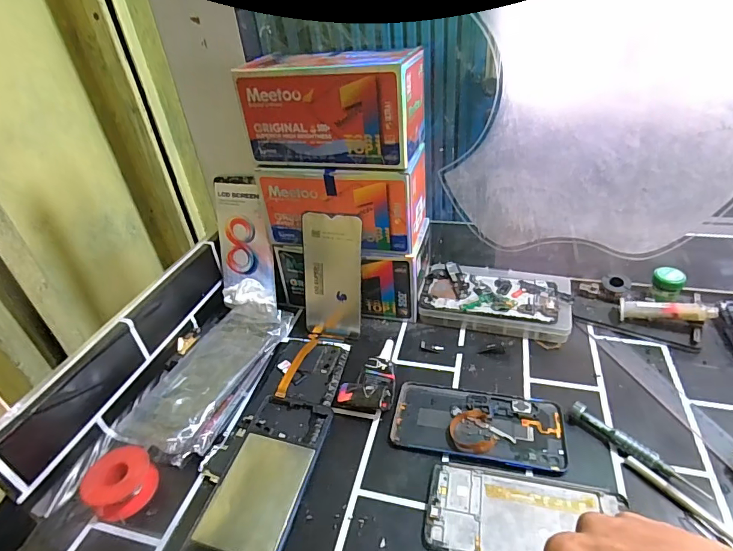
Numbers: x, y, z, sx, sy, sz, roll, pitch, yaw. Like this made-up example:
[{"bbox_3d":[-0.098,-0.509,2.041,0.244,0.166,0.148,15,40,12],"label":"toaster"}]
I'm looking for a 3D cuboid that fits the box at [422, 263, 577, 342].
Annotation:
[{"bbox_3d":[0.158,0.028,0.537,0.172,0.035,0.092,6,38,19],"label":"box"}]

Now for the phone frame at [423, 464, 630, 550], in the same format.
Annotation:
[{"bbox_3d":[0.121,0.189,0.339,0.145,0.004,0.071,4,37,15],"label":"phone frame"}]

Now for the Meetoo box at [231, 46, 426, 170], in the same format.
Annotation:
[{"bbox_3d":[-0.034,-0.177,0.458,0.179,0.098,0.087,4,37,15],"label":"Meetoo box"}]

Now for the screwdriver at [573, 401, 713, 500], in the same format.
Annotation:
[{"bbox_3d":[0.229,0.149,0.373,0.012,0.017,0.110,-30,41,-28],"label":"screwdriver"}]

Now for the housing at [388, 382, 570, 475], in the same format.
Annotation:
[{"bbox_3d":[0.105,0.139,0.412,0.154,0.004,0.075,4,37,16],"label":"housing"}]

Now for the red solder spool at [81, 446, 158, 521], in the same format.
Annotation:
[{"bbox_3d":[-0.215,0.180,0.380,0.049,0.028,0.052,-5,36,4],"label":"red solder spool"}]

